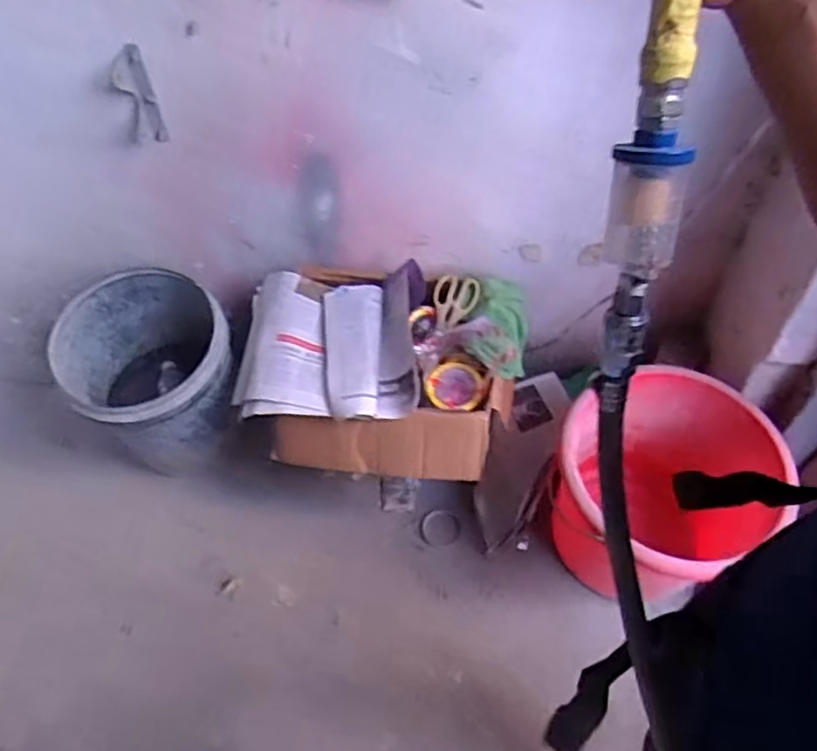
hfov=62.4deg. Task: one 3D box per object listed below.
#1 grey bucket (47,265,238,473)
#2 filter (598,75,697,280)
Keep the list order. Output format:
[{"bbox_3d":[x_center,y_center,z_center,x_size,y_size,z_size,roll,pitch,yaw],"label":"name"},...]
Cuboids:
[{"bbox_3d":[-0.499,0.008,1.369,0.295,0.307,0.322,-31,58,-18],"label":"grey bucket"},{"bbox_3d":[0.115,-0.094,0.325,0.033,0.088,0.030,4,27,6],"label":"filter"}]

